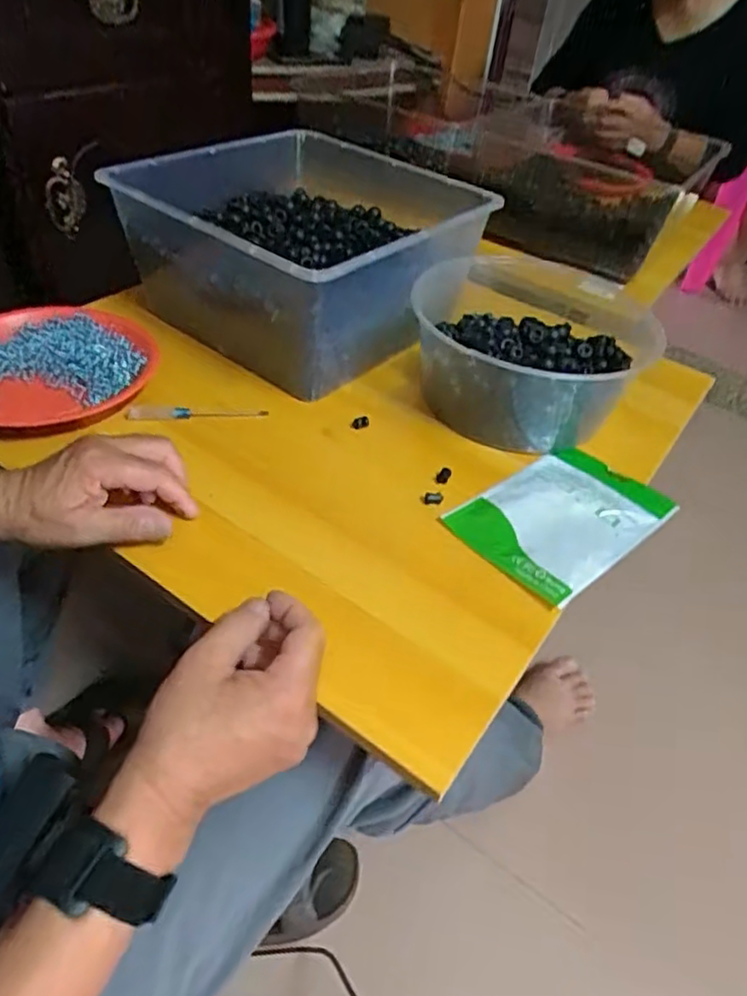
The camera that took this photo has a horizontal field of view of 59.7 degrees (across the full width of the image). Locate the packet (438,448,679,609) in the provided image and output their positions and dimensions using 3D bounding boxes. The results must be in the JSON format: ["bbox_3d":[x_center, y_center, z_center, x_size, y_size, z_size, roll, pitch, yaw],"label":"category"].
[{"bbox_3d":[0.162,0.017,0.557,0.172,0.018,0.119,-30,54,-28],"label":"packet"}]

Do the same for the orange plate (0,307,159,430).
[{"bbox_3d":[-0.311,-0.119,0.624,0.205,0.040,0.182,-21,50,-27],"label":"orange plate"}]

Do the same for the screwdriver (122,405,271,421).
[{"bbox_3d":[-0.166,-0.082,0.618,0.128,0.015,0.016,-5,44,-13],"label":"screwdriver"}]

